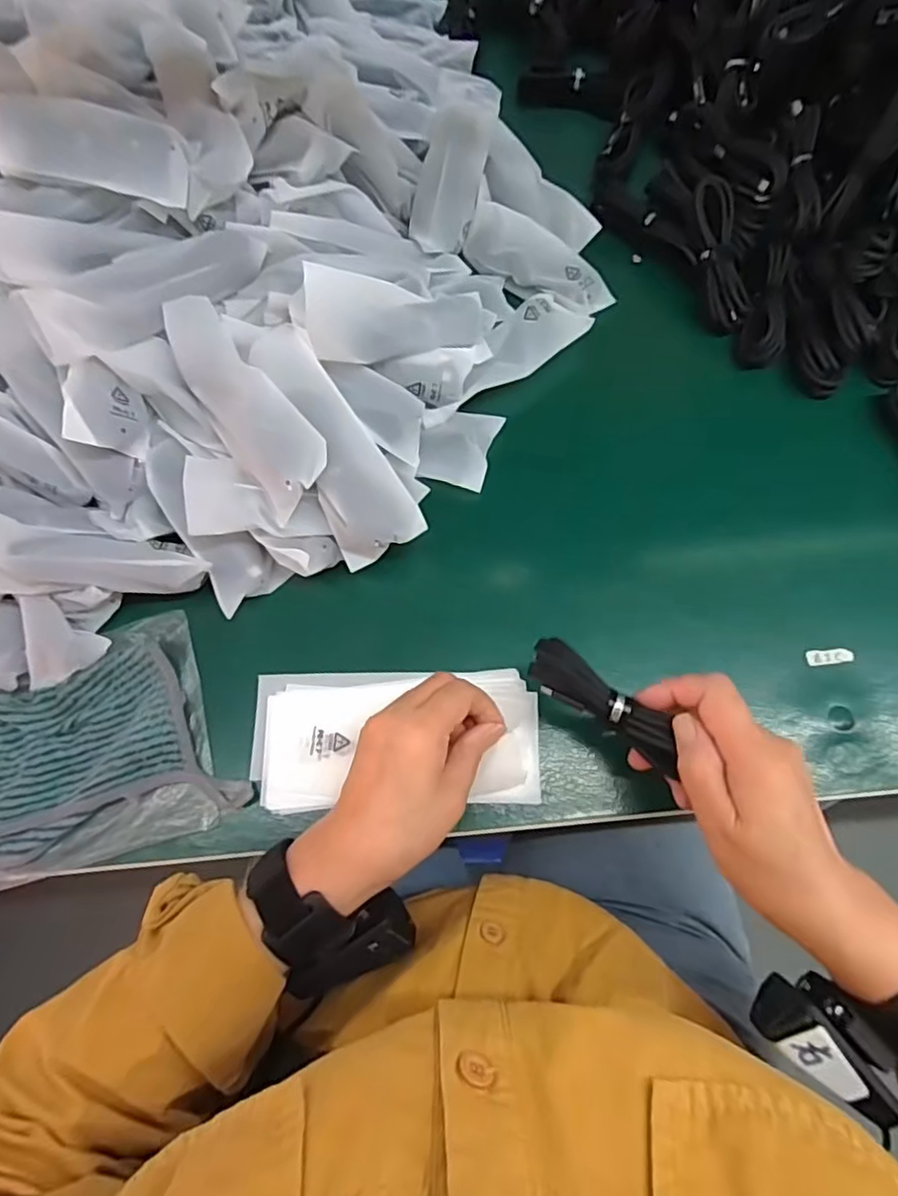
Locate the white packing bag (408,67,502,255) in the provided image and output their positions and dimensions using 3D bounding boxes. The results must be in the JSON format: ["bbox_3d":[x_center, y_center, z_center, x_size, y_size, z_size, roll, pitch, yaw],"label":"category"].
[{"bbox_3d":[0.004,-0.340,0.473,0.048,0.028,0.149,12,85,6],"label":"white packing bag"}]

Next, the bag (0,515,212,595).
[{"bbox_3d":[-0.234,-0.024,0.388,0.143,0.032,0.049,5,71,-17],"label":"bag"}]

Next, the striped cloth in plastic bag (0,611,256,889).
[{"bbox_3d":[-0.270,0.105,0.387,0.245,0.025,0.143,-16,72,-3],"label":"striped cloth in plastic bag"}]

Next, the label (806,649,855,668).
[{"bbox_3d":[0.249,0.038,0.391,0.030,0.004,0.011,-4,72,1],"label":"label"}]

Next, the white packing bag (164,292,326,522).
[{"bbox_3d":[-0.133,-0.126,0.390,0.143,0.057,0.029,47,36,10],"label":"white packing bag"}]

